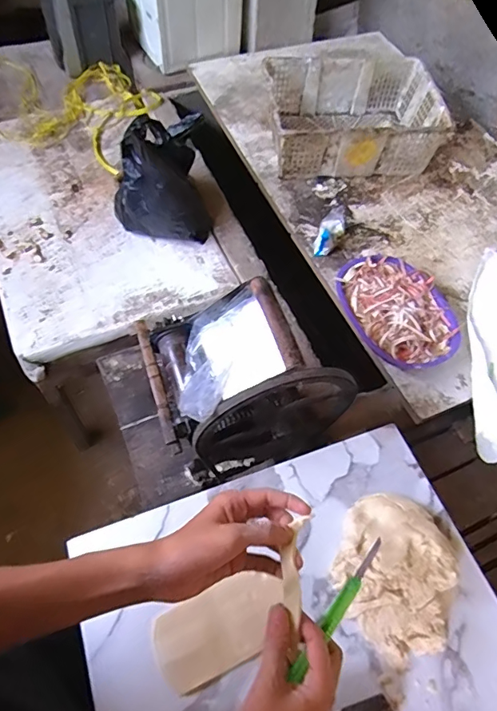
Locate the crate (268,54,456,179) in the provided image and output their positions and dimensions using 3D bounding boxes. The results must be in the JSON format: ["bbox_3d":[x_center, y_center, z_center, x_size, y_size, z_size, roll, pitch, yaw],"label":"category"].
[{"bbox_3d":[0.290,-0.711,1.379,0.471,0.156,0.387,-5,60,-6],"label":"crate"}]

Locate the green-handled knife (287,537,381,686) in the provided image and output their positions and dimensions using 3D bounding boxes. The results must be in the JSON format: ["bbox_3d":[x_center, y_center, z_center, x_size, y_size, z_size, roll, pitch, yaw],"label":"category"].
[{"bbox_3d":[0.087,0.239,0.448,0.014,0.023,0.144,36,71,16],"label":"green-handled knife"}]

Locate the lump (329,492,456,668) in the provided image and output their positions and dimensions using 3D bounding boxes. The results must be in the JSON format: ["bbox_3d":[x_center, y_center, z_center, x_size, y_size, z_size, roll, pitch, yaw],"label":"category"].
[{"bbox_3d":[0.185,0.274,0.592,0.146,0.046,0.190,21,61,8],"label":"lump"}]

